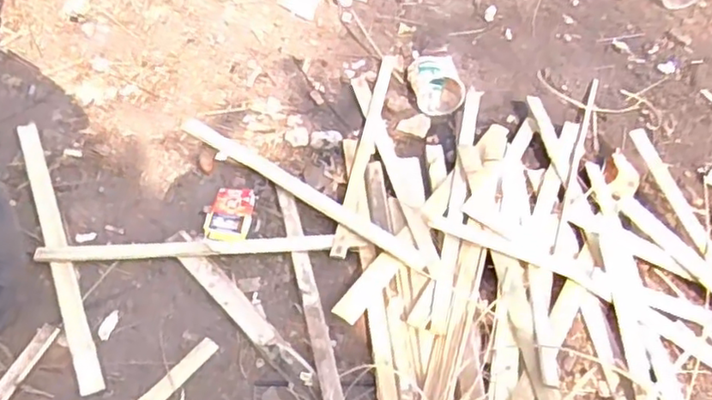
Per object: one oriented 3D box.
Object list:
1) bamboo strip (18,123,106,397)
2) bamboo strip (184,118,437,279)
[{"bbox_3d":[-0.469,0.061,0.976,0.032,0.012,0.530,-19,54,-19],"label":"bamboo strip"},{"bbox_3d":[-0.094,-0.014,1.059,0.539,0.015,0.037,30,51,25],"label":"bamboo strip"}]

